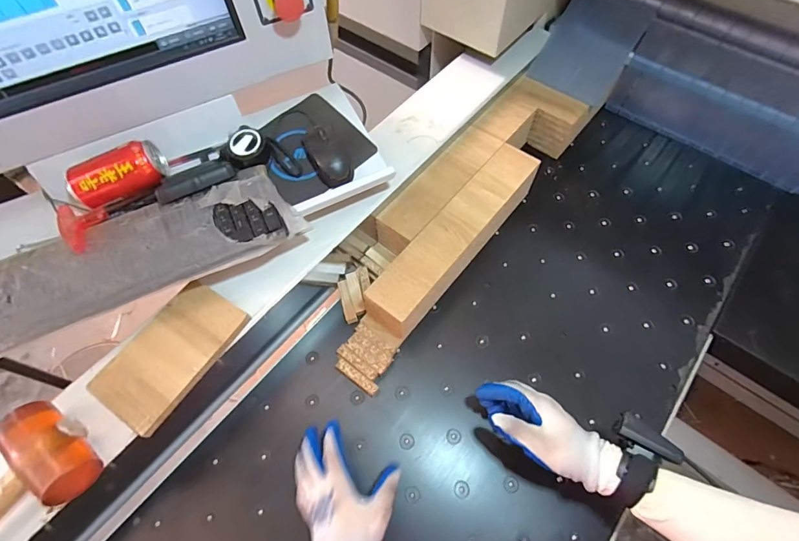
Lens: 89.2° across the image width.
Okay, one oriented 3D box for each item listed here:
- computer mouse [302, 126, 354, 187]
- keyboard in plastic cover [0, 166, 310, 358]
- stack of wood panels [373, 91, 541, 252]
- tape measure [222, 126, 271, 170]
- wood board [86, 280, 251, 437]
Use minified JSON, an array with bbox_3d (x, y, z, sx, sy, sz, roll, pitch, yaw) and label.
[{"bbox_3d":[-0.106,-0.178,0.619,0.063,0.036,0.095,-25,65,-11],"label":"computer mouse"},{"bbox_3d":[-0.360,-0.015,0.528,0.440,0.025,0.136,-25,65,-11],"label":"keyboard in plastic cover"},{"bbox_3d":[0.118,-0.188,0.765,0.079,0.092,0.419,35,69,18],"label":"stack of wood panels"},{"bbox_3d":[-0.230,-0.178,0.606,0.063,0.036,0.068,38,70,19],"label":"tape measure"},{"bbox_3d":[-0.296,0.104,0.528,0.108,0.013,0.181,30,67,15],"label":"wood board"}]

